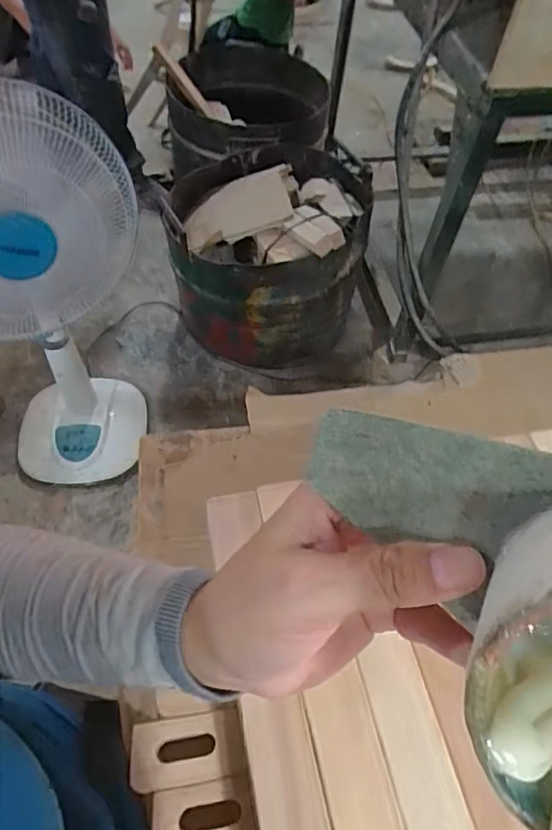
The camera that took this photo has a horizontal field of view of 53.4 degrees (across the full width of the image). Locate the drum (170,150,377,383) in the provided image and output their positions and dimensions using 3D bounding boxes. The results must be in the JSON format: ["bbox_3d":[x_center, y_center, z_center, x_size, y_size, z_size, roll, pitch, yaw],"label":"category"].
[{"bbox_3d":[-0.021,-0.522,1.694,0.555,0.431,0.626,9,55,2],"label":"drum"}]

